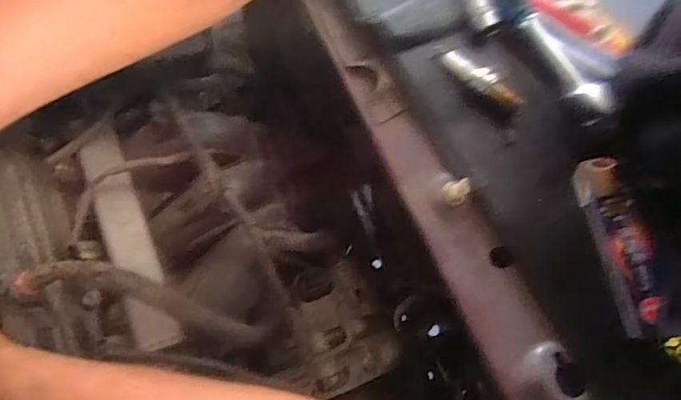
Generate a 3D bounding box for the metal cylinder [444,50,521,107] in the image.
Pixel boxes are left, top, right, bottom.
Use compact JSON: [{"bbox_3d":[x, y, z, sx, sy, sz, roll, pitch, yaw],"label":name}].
[{"bbox_3d":[0.107,-0.092,0.389,0.067,0.010,0.015,32,75,11],"label":"metal cylinder"}]

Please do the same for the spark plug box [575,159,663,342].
[{"bbox_3d":[0.187,0.029,0.342,0.030,0.028,0.117,-10,72,-2],"label":"spark plug box"}]

